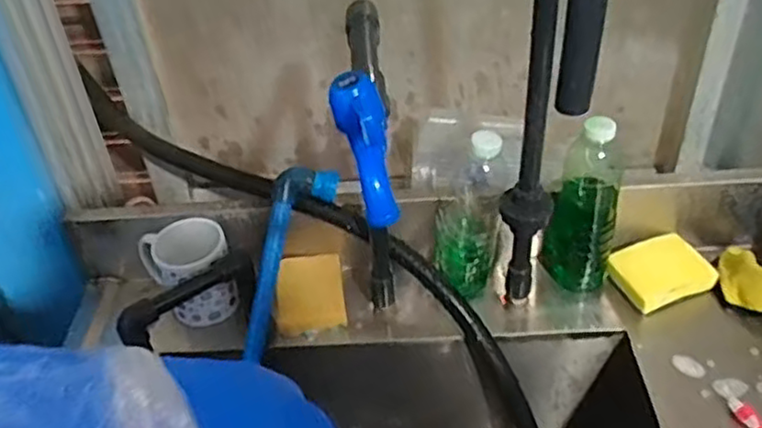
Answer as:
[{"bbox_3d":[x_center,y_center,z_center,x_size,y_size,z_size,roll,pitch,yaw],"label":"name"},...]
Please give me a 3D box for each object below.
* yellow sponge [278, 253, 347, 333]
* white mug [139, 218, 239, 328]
[{"bbox_3d":[-0.080,0.086,0.792,0.072,0.013,0.096,-5,56,-3],"label":"yellow sponge"},{"bbox_3d":[-0.217,0.069,0.788,0.107,0.098,0.081,-8,39,-5],"label":"white mug"}]

